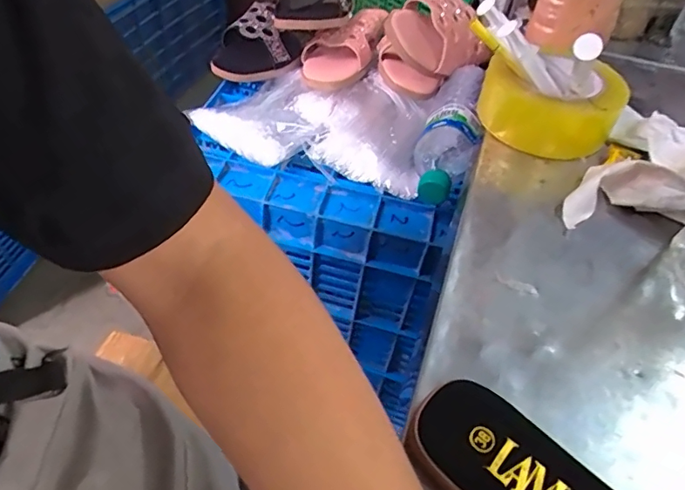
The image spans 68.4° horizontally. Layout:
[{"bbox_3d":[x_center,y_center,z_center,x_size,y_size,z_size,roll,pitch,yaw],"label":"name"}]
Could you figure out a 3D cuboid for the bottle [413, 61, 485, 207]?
[{"bbox_3d":[0.120,-0.132,0.563,0.062,0.054,0.216,15,48,6],"label":"bottle"}]

